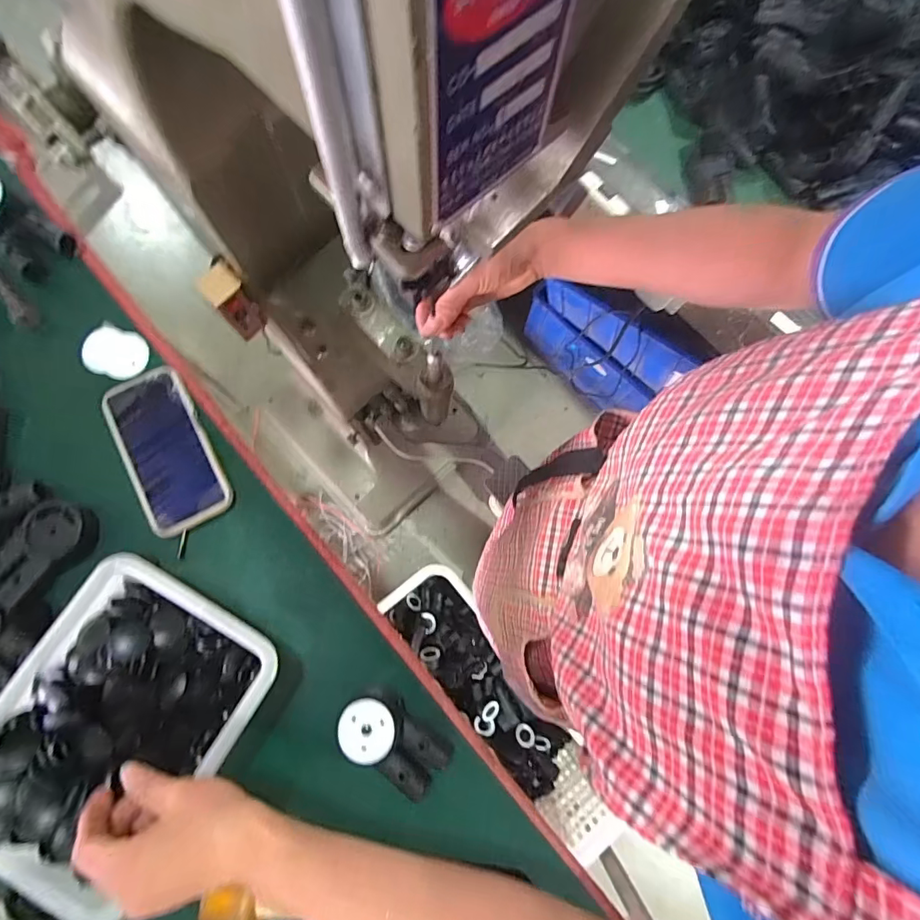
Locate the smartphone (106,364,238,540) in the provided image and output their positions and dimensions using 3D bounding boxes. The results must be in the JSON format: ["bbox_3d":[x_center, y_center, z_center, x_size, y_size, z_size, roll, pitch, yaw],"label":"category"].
[{"bbox_3d":[-0.302,-0.009,0.486,0.085,0.012,0.167,-27,82,-5],"label":"smartphone"}]

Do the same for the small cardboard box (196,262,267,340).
[{"bbox_3d":[-0.320,-0.222,0.668,0.053,0.106,0.046,-44,82,-9],"label":"small cardboard box"}]

